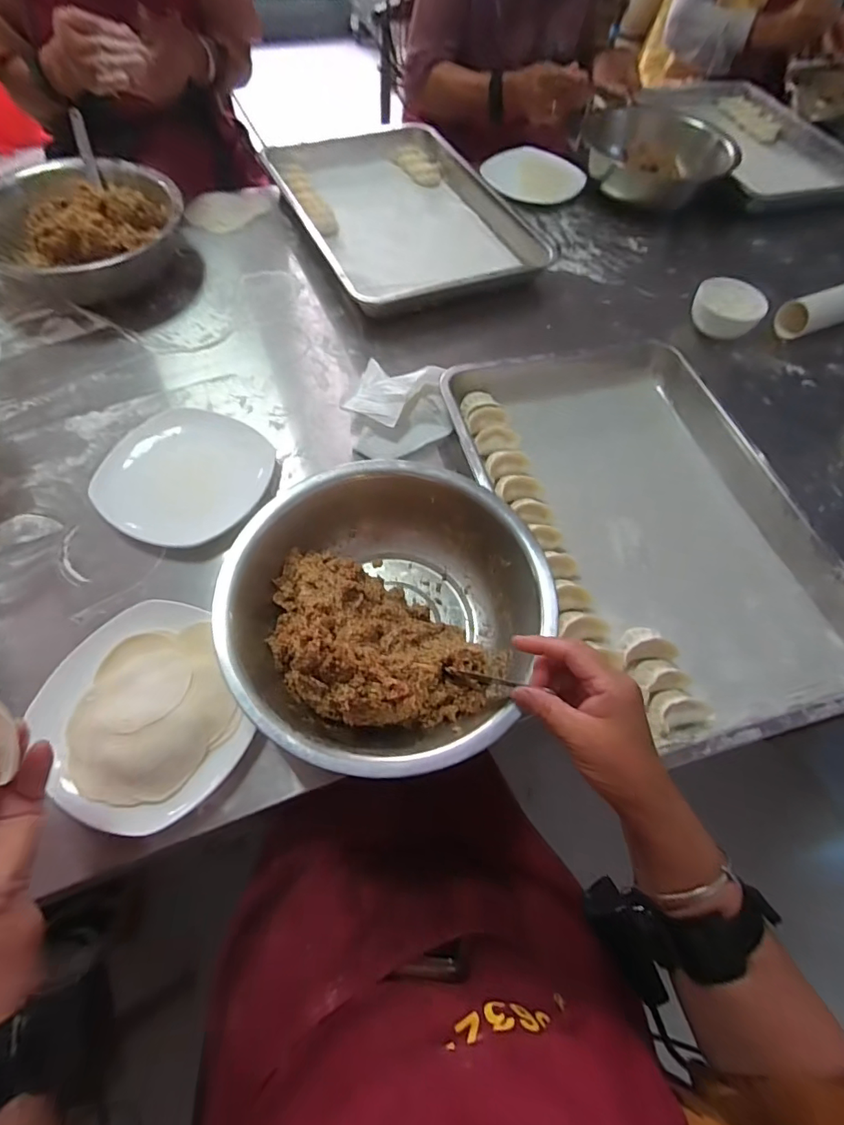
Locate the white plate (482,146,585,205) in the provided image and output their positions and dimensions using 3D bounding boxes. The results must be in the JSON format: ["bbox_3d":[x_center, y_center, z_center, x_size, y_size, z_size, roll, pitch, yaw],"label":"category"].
[{"bbox_3d":[0.199,-0.713,0.896,0.172,0.016,0.172,28,63,12],"label":"white plate"}]

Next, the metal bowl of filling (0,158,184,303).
[{"bbox_3d":[-0.472,-0.465,0.692,0.237,0.091,0.249,2,61,-3],"label":"metal bowl of filling"}]

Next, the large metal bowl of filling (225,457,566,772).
[{"bbox_3d":[-0.026,0.051,0.447,0.268,0.090,0.257,1,64,-3],"label":"large metal bowl of filling"}]

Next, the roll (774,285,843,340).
[{"bbox_3d":[0.671,-0.408,0.747,0.286,0.058,0.056,-22,65,-15],"label":"roll"}]

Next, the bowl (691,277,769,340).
[{"bbox_3d":[0.446,-0.371,0.715,0.097,0.046,0.077,33,64,14],"label":"bowl"}]

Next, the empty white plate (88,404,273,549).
[{"bbox_3d":[-0.265,-0.096,0.544,0.176,0.039,0.166,19,62,7],"label":"empty white plate"}]

